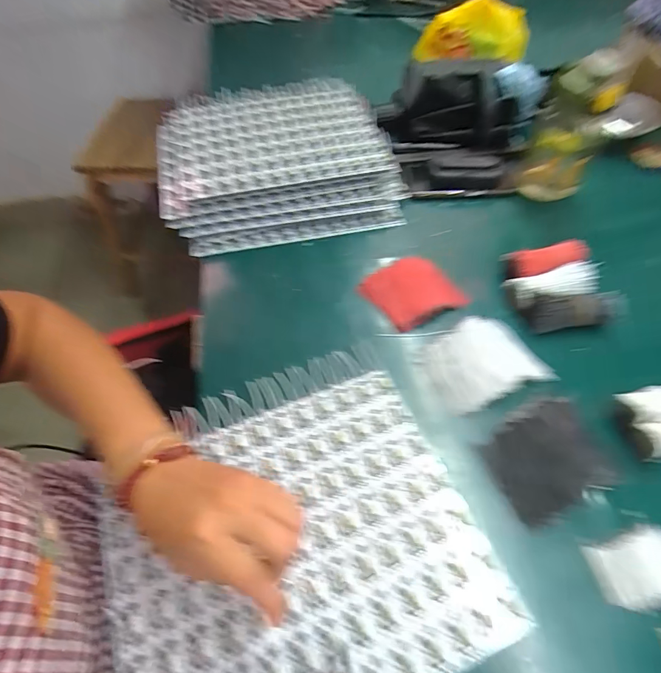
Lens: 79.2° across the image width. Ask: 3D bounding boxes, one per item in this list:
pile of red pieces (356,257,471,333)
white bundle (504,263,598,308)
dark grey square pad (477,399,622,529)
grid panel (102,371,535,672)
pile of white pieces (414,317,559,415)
[{"bbox_3d":[0.100,-0.058,0.493,0.103,0.009,0.095,-28,59,-15],"label":"pile of red pieces"},{"bbox_3d":[0.262,-0.062,0.471,0.097,0.030,0.040,-7,56,-2],"label":"white bundle"},{"bbox_3d":[0.201,0.110,0.370,0.110,0.008,0.087,-24,58,-12],"label":"dark grey square pad"},{"bbox_3d":[-0.028,0.179,0.331,0.294,0.016,0.243,-23,58,-12],"label":"grid panel"},{"bbox_3d":[0.159,0.025,0.427,0.127,0.014,0.088,-22,57,-11],"label":"pile of white pieces"}]

